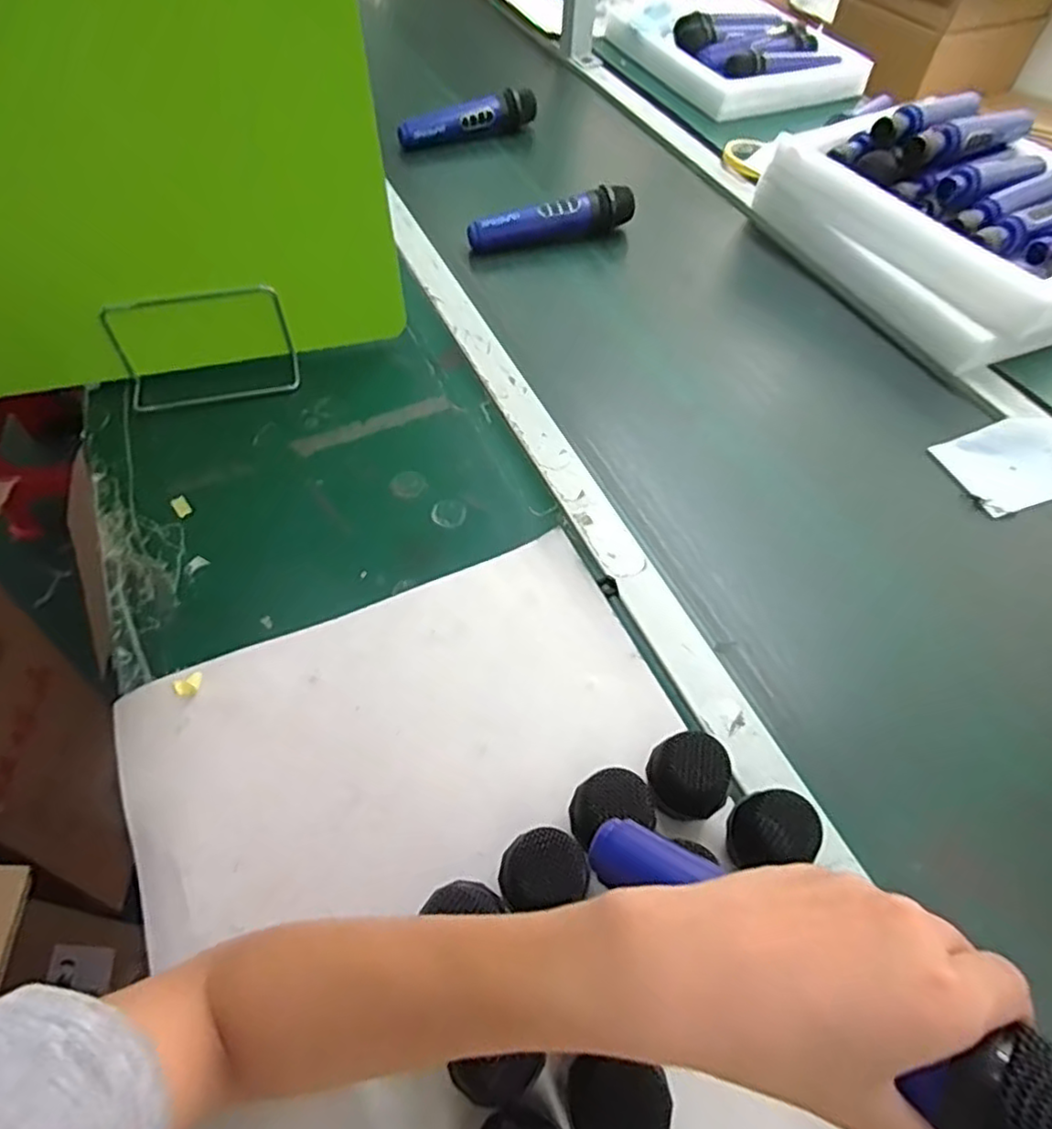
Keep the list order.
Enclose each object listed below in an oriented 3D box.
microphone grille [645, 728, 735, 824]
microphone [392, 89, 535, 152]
[{"bbox_3d":[0.096,0.132,0.401,0.046,0.056,0.046,1,56,-1],"label":"microphone grille"},{"bbox_3d":[-0.078,-0.618,0.919,0.205,0.045,0.041,-20,59,-15],"label":"microphone"}]

